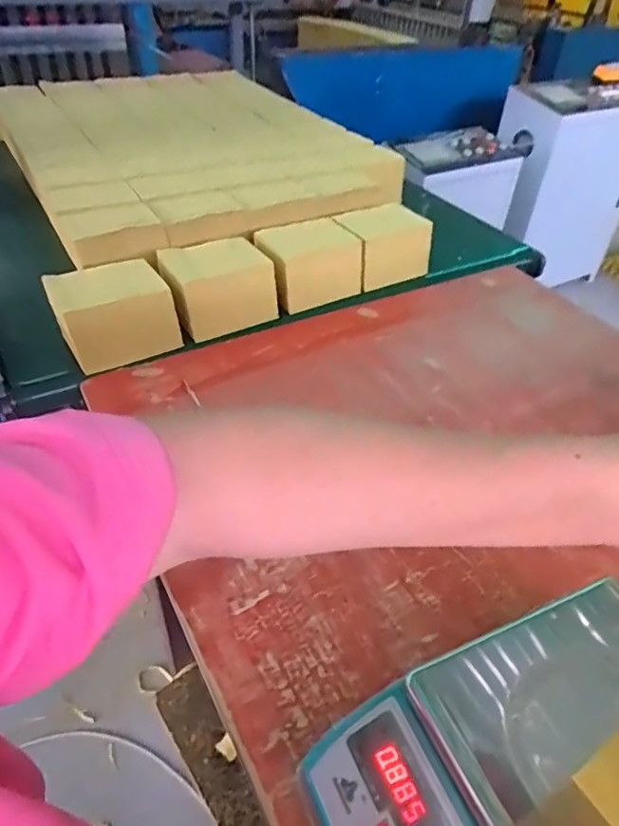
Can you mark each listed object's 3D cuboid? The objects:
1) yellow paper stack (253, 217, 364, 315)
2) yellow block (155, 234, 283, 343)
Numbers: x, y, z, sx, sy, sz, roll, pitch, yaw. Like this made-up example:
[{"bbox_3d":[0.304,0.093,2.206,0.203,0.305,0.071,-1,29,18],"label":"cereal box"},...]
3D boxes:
[{"bbox_3d":[0.000,-0.273,1.032,0.185,0.113,0.113,-22,48,-26],"label":"yellow paper stack"},{"bbox_3d":[-0.154,-0.220,0.959,0.172,0.117,0.134,-16,45,-20],"label":"yellow block"}]

